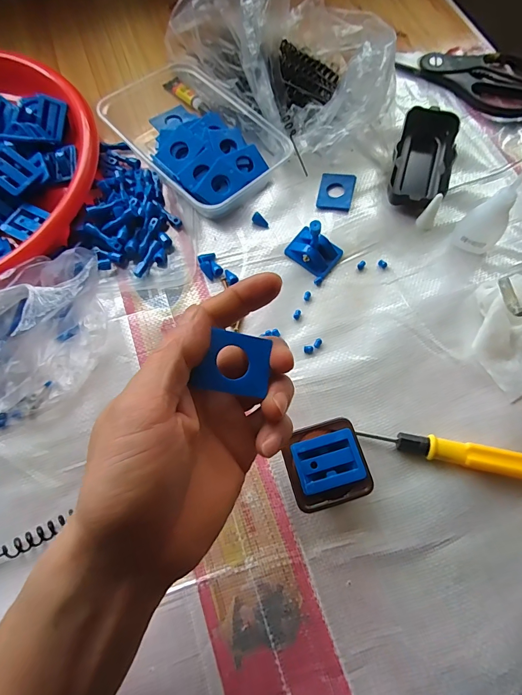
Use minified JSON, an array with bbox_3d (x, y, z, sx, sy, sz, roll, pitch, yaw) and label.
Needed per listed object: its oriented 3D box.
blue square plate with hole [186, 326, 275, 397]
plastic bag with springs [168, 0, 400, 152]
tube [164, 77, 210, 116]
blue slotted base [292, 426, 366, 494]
[{"bbox_3d":[-0.014,0.008,0.193,0.038,0.004,0.032,10,76,-20],"label":"blue square plate with hole"},{"bbox_3d":[0.036,-0.290,0.342,0.164,0.129,0.205,-34,73,-10],"label":"plastic bag with springs"},{"bbox_3d":[-0.082,-0.274,0.404,0.016,0.009,0.071,-36,73,-11],"label":"tube"},{"bbox_3d":[0.046,0.079,0.258,0.044,0.004,0.035,-16,71,-4],"label":"blue slotted base"}]

